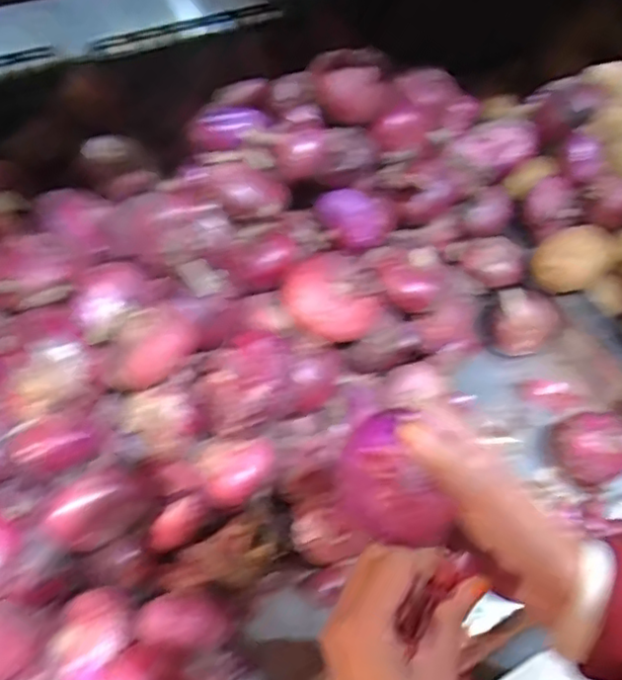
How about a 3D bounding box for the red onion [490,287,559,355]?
[{"bbox_3d":[0.251,-0.022,0.753,0.074,0.056,0.059,16,52,9],"label":"red onion"}]

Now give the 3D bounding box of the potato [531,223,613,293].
[{"bbox_3d":[0.300,-0.088,0.735,0.078,0.071,0.081,25,54,15],"label":"potato"}]

